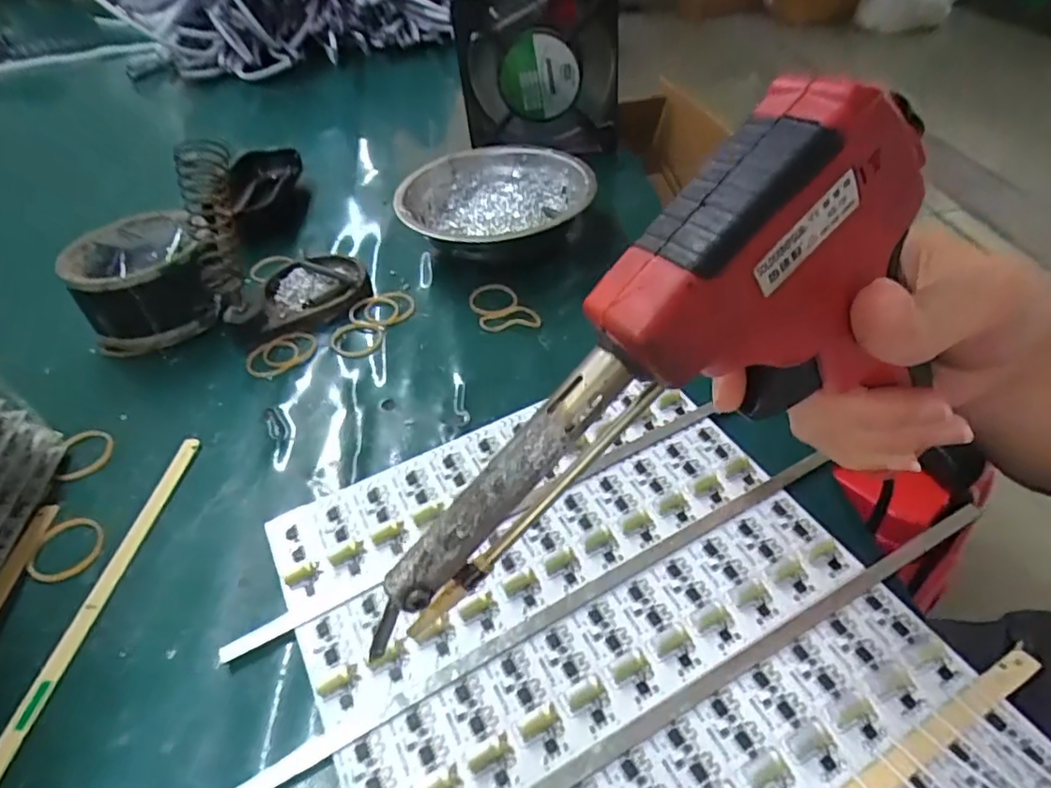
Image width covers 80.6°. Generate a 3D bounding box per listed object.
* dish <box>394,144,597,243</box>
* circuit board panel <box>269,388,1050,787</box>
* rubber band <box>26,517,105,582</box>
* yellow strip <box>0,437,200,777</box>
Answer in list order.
[{"bbox_3d":[-0.021,-0.130,0.423,0.124,0.037,0.104,-10,45,-4],"label":"dish"},{"bbox_3d":[0.033,0.088,0.221,0.194,0.008,0.229,-24,48,-17],"label":"circuit board panel"},{"bbox_3d":[-0.199,0.067,0.268,0.029,0.004,0.031,-12,45,-6],"label":"rubber band"},{"bbox_3d":[-0.178,0.105,0.227,0.012,0.004,0.225,1,46,7],"label":"yellow strip"}]

